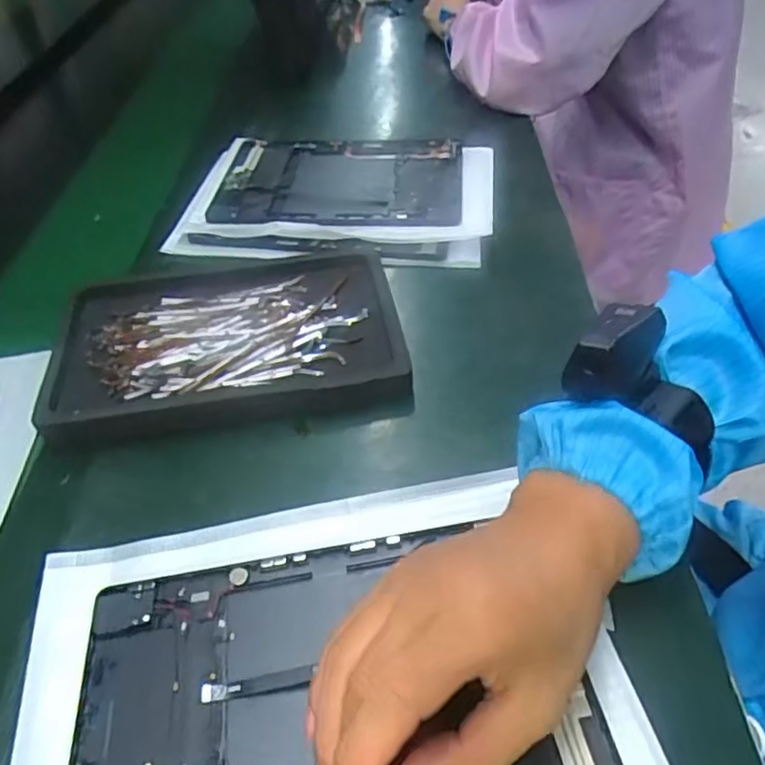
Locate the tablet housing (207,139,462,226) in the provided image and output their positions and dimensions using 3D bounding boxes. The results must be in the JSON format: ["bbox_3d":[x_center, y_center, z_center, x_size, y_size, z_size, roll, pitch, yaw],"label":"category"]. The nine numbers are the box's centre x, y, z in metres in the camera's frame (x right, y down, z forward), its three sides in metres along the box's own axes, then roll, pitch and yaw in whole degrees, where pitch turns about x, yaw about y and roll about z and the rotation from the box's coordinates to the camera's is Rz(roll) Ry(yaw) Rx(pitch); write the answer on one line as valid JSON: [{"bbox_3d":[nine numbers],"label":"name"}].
[{"bbox_3d":[-0.041,-0.200,0.616,0.233,0.014,0.157,-1,46,4],"label":"tablet housing"}]

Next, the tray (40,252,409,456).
[{"bbox_3d":[-0.112,-0.035,0.464,0.242,0.024,0.172,-10,46,-5],"label":"tray"}]

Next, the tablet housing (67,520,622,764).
[{"bbox_3d":[-0.024,0.148,0.292,0.234,0.007,0.153,-9,46,-4],"label":"tablet housing"}]

